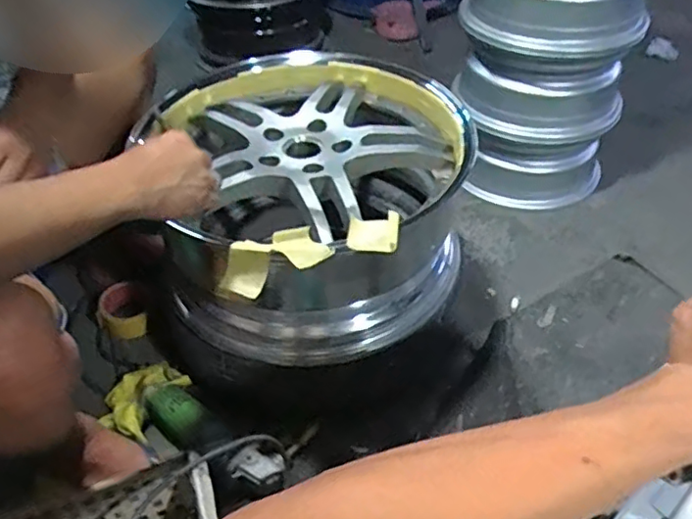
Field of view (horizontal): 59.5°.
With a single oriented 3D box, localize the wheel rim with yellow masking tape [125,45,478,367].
[{"bbox_3d":[-0.061,-0.087,0.968,0.470,0.276,0.533,-18,45,-15],"label":"wheel rim with yellow masking tape"}]

